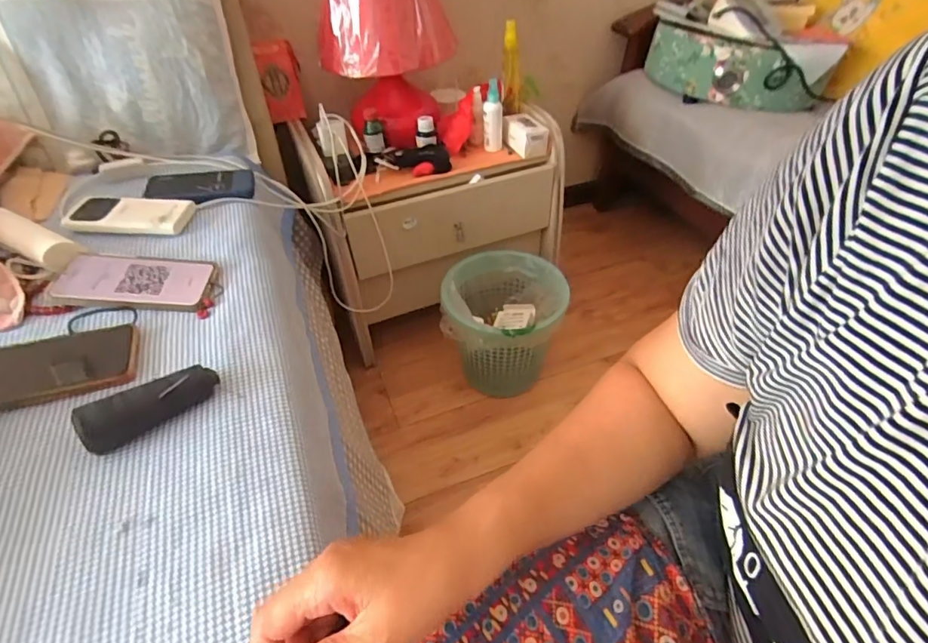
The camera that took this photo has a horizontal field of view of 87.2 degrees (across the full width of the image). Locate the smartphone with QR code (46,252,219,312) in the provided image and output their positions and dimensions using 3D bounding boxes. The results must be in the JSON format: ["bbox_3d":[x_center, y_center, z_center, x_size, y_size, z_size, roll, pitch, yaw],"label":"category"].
[{"bbox_3d":[-0.381,-0.049,0.566,0.164,0.010,0.078,5,50,-9],"label":"smartphone with QR code"}]

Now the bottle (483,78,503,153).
[{"bbox_3d":[0.059,-0.410,0.978,0.039,0.128,0.036,1,44,2],"label":"bottle"}]

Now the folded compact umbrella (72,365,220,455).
[{"bbox_3d":[-0.278,0.074,0.435,0.108,0.036,0.031,-32,52,-29],"label":"folded compact umbrella"}]

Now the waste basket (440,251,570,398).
[{"bbox_3d":[0.083,0.015,1.033,0.229,0.250,0.230,0,44,0],"label":"waste basket"}]

